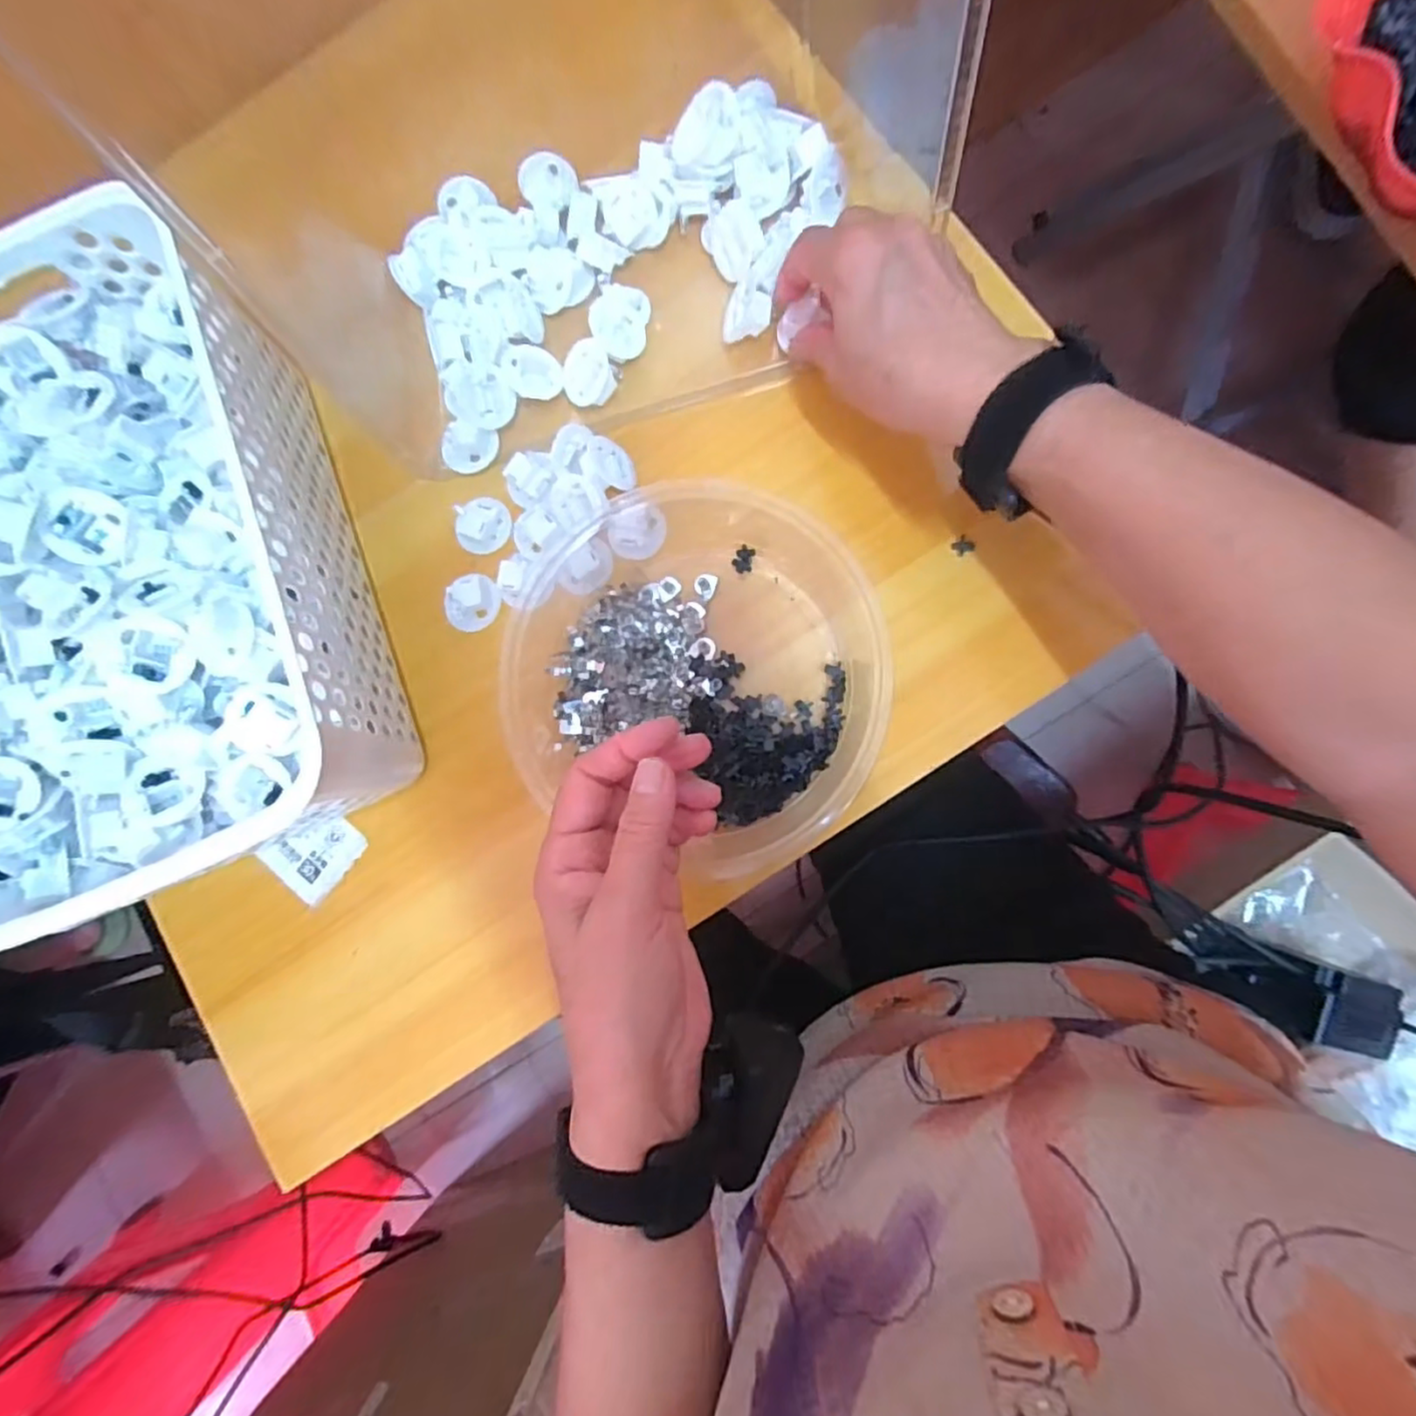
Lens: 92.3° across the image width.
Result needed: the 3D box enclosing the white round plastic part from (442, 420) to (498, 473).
[{"bbox_3d":[-0.134,-0.146,0.383,0.028,0.009,0.028,-10,129,-13],"label":"white round plastic part"}]

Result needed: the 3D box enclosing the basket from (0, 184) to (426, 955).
[{"bbox_3d":[-0.287,-0.062,0.343,0.201,0.114,0.305,-21,83,3],"label":"basket"}]

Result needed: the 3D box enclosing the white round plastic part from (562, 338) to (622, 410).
[{"bbox_3d":[-0.064,-0.182,0.374,0.029,0.025,0.033,-6,85,6],"label":"white round plastic part"}]

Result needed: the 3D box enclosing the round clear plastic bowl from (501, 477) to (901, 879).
[{"bbox_3d":[-0.007,-0.020,0.343,0.180,0.048,0.204,-4,84,5],"label":"round clear plastic bowl"}]

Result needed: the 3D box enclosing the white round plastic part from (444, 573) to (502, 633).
[{"bbox_3d":[-0.132,-0.059,0.378,0.029,0.006,0.031,-1,84,6],"label":"white round plastic part"}]

